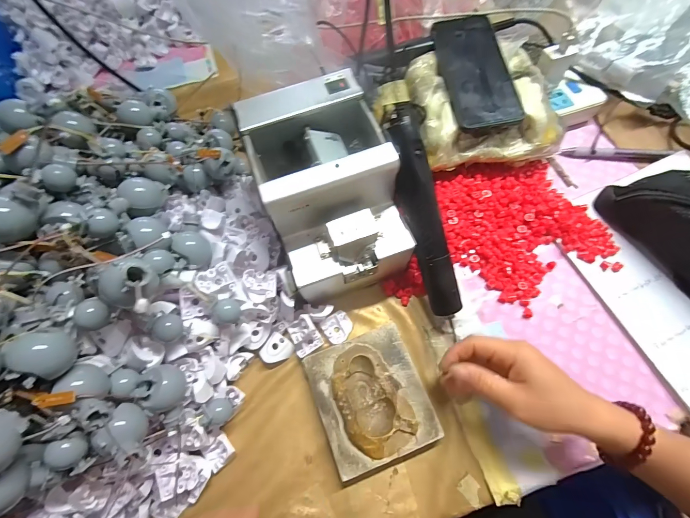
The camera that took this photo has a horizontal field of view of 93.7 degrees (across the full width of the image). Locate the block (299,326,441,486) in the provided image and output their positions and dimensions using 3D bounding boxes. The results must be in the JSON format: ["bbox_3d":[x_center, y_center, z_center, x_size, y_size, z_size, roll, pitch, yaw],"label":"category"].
[{"bbox_3d":[0.026,0.138,0.322,0.103,0.030,0.117,-21,71,-5],"label":"block"}]

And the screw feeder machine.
[{"bbox_3d":[-0.017,-0.067,0.345,0.120,0.132,0.182,-20,71,-5],"label":"screw feeder machine"}]

